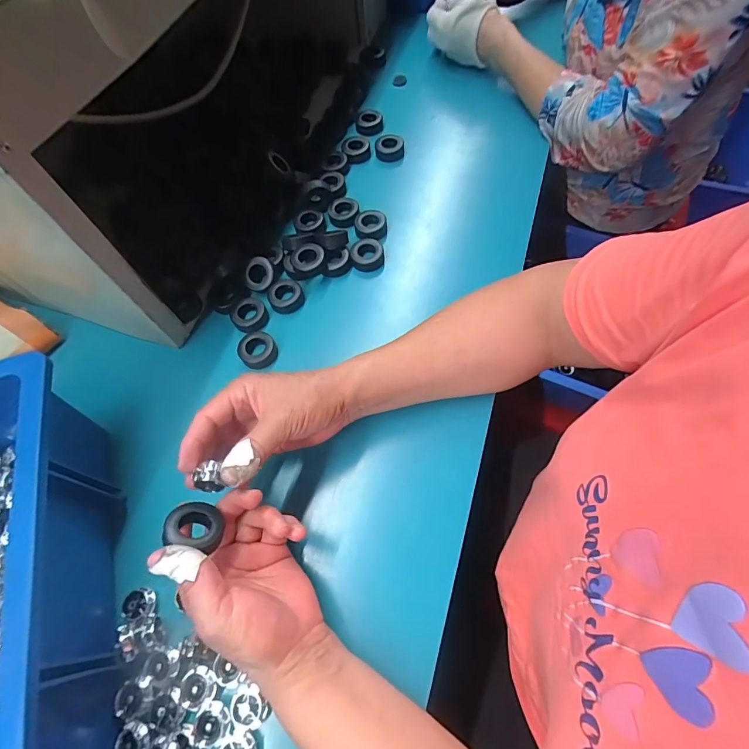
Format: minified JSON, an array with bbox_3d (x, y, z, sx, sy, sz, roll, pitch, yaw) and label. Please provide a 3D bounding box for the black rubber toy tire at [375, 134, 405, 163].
[{"bbox_3d":[0.020,-0.297,0.552,0.038,0.014,0.045,0,63,3],"label":"black rubber toy tire"}]

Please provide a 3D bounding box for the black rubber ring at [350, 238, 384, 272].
[{"bbox_3d":[-0.009,-0.135,0.470,0.037,0.017,0.037,-1,63,2],"label":"black rubber ring"}]

